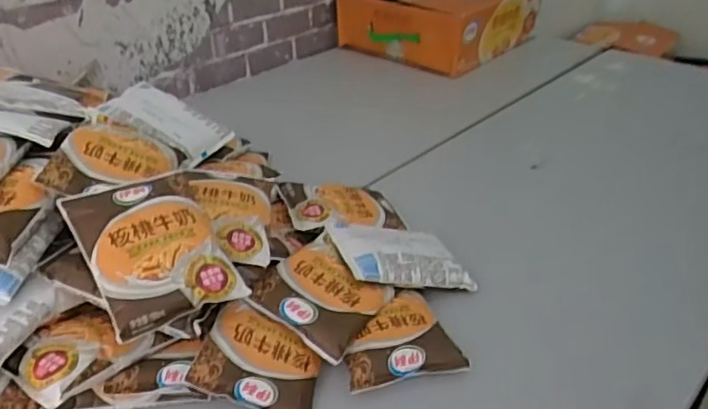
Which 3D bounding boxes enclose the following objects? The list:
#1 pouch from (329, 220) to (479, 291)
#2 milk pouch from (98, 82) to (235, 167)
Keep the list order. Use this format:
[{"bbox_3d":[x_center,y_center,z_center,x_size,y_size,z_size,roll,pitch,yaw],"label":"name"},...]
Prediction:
[{"bbox_3d":[0.042,0.045,0.568,0.122,0.019,0.087,6,31,-18],"label":"pouch"},{"bbox_3d":[-0.198,-0.091,0.653,0.122,0.019,0.077,27,37,0],"label":"milk pouch"}]

